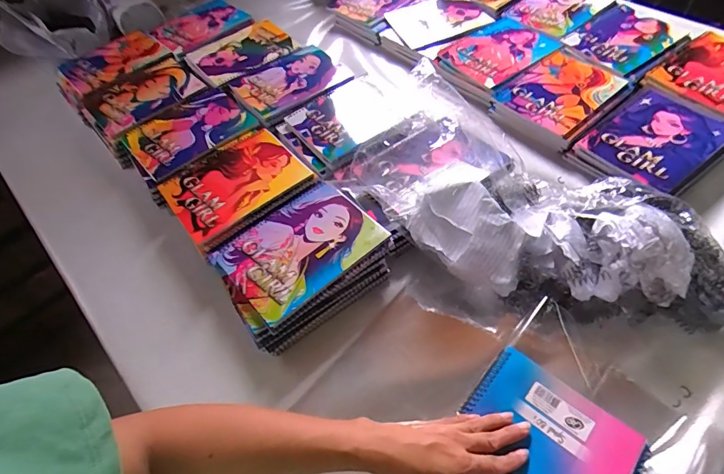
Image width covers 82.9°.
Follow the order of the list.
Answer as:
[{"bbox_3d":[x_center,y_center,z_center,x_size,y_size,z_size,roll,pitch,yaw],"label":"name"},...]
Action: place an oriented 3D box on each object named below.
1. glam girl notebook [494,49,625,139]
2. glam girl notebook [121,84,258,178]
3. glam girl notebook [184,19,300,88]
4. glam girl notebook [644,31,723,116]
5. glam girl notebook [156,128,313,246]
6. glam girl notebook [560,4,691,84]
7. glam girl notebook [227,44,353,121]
[{"bbox_3d":[0.362,-0.266,0.742,0.189,0.015,0.158,-34,58,-16],"label":"glam girl notebook"},{"bbox_3d":[-0.301,-0.190,0.727,0.205,0.012,0.150,-38,59,-19],"label":"glam girl notebook"},{"bbox_3d":[-0.251,-0.388,0.857,0.200,0.019,0.153,-31,57,-15],"label":"glam girl notebook"},{"bbox_3d":[0.636,-0.295,0.728,0.191,0.016,0.159,-33,58,-16],"label":"glam girl notebook"},{"bbox_3d":[-0.201,-0.090,0.640,0.198,0.007,0.148,-36,59,-18],"label":"glam girl notebook"},{"bbox_3d":[0.514,-0.389,0.803,0.196,0.011,0.167,-34,58,-16],"label":"glam girl notebook"},{"bbox_3d":[-0.138,-0.306,0.790,0.202,0.013,0.140,-33,58,-16],"label":"glam girl notebook"}]

